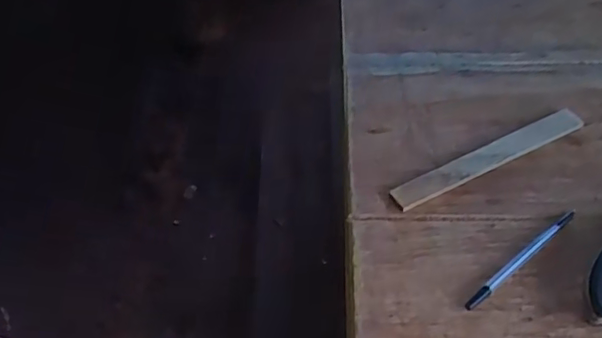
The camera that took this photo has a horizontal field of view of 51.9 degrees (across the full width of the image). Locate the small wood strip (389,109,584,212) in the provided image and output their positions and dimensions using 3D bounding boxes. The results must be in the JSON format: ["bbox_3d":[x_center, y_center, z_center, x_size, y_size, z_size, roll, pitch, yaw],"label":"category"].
[{"bbox_3d":[0.175,-0.011,0.575,0.207,0.007,0.024,-23,50,-18],"label":"small wood strip"}]

